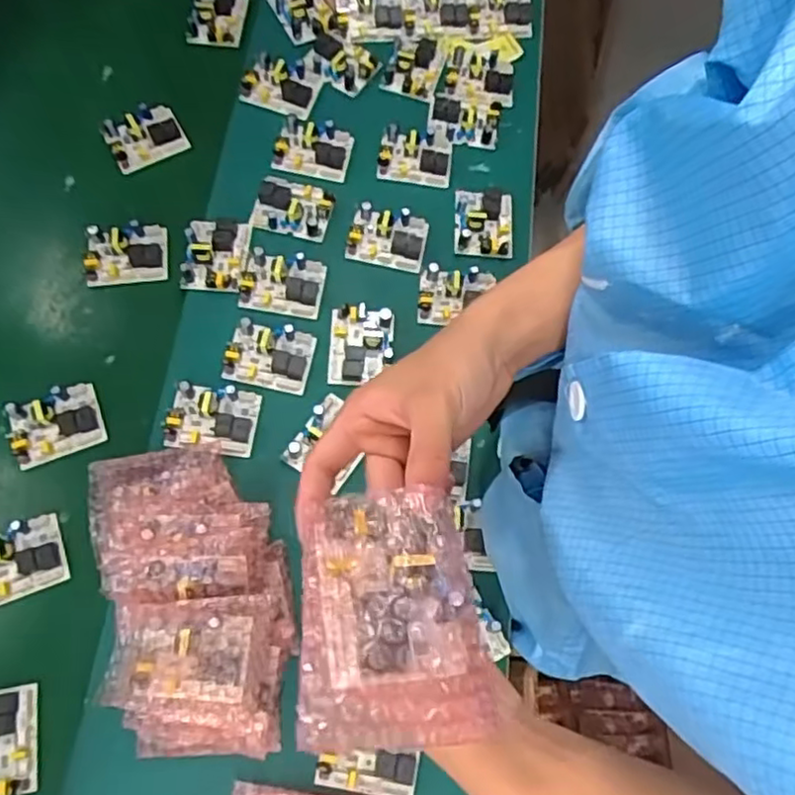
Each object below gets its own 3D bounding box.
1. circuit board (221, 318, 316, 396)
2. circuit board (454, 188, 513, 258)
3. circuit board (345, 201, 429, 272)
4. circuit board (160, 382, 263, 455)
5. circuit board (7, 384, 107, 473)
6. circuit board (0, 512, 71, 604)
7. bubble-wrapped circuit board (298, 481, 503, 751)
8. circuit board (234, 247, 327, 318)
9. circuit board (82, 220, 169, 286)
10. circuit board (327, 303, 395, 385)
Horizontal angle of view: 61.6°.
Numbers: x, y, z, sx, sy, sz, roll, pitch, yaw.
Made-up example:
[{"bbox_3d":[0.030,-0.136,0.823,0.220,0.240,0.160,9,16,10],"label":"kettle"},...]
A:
[{"bbox_3d":[-0.125,-0.043,0.657,0.077,0.022,0.063,10,70,3],"label":"circuit board"},{"bbox_3d":[0.094,-0.197,0.726,0.062,0.014,0.086,2,70,0],"label":"circuit board"},{"bbox_3d":[-0.010,-0.173,0.707,0.081,0.016,0.063,11,70,3],"label":"circuit board"},{"bbox_3d":[-0.175,0.019,0.629,0.079,0.033,0.061,7,70,2],"label":"circuit board"},{"bbox_3d":[-0.327,0.023,0.632,0.082,0.023,0.063,-21,71,-8],"label":"circuit board"},{"bbox_3d":[-0.341,0.143,0.587,0.080,0.023,0.063,-20,71,-8],"label":"circuit board"},{"bbox_3d":[-0.001,0.098,0.303,0.084,0.029,0.108,1,56,-10],"label":"bubble-wrapped circuit board"},{"bbox_3d":[-0.119,-0.118,0.680,0.084,0.019,0.064,10,70,3],"label":"circuit board"},{"bbox_3d":[-0.286,-0.153,0.700,0.083,0.018,0.061,-7,70,-4],"label":"circuit board"},{"bbox_3d":[-0.037,-0.053,0.662,0.064,0.014,0.080,1,70,0],"label":"circuit board"}]

